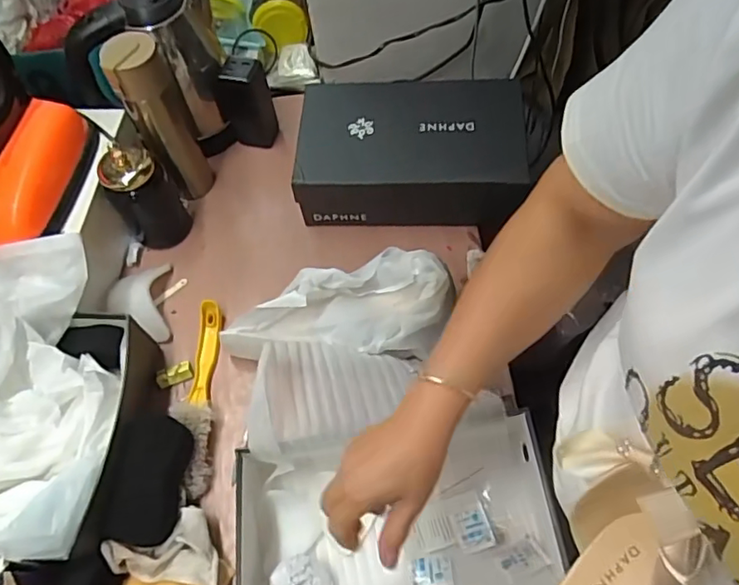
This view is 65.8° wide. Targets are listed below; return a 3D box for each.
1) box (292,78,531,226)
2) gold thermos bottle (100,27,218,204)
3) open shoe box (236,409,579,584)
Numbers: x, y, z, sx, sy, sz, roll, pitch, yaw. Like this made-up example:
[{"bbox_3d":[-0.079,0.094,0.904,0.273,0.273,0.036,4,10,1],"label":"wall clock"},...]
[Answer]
[{"bbox_3d":[0.057,-0.187,0.786,0.288,0.120,0.184,4,61,6],"label":"box"},{"bbox_3d":[-0.273,-0.228,0.757,0.070,0.242,0.070,-25,63,-10],"label":"gold thermos bottle"},{"bbox_3d":[0.026,0.232,0.566,0.312,0.099,0.175,-8,61,-1],"label":"open shoe box"}]

